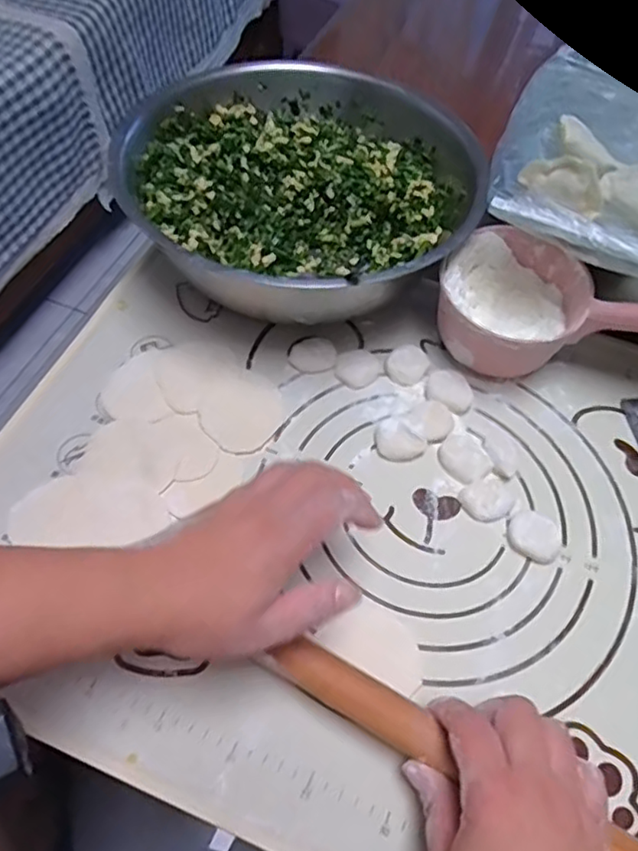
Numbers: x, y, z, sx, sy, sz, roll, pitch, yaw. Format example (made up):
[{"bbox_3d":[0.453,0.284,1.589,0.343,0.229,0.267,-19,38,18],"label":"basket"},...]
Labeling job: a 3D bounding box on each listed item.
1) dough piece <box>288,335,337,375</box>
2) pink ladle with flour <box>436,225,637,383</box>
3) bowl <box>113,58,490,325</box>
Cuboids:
[{"bbox_3d":[-0.005,-0.060,0.517,0.038,0.006,0.036,1,59,-2],"label":"dough piece"},{"bbox_3d":[0.260,-0.058,0.438,0.340,0.087,0.119,20,55,29],"label":"pink ladle with flour"},{"bbox_3d":[-0.001,-0.215,0.553,0.295,0.100,0.288,1,59,-2],"label":"bowl"}]

